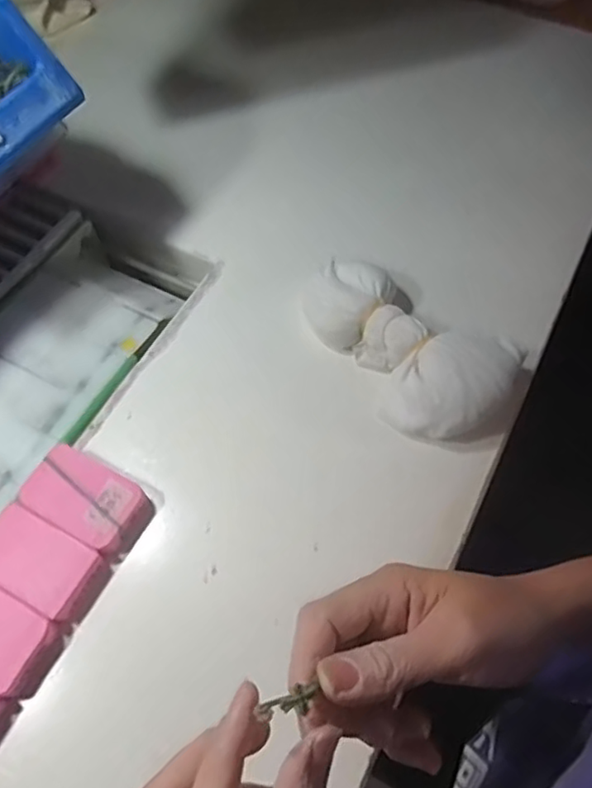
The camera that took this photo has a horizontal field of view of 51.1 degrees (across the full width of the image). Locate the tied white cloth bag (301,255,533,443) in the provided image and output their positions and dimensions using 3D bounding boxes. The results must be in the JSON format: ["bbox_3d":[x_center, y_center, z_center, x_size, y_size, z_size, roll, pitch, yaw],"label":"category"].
[{"bbox_3d":[0.071,-0.033,0.437,0.157,0.050,0.079,38,68,19],"label":"tied white cloth bag"}]

